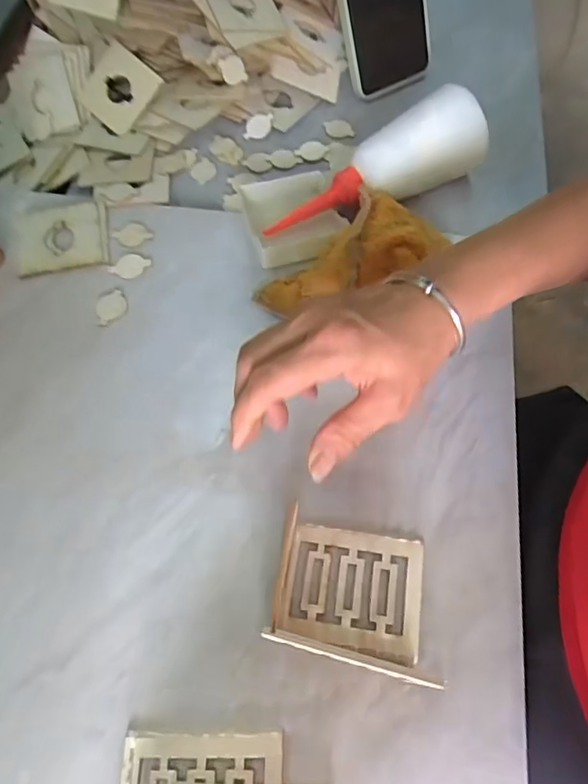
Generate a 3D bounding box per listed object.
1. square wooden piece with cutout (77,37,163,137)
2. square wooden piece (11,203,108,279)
[{"bbox_3d":[-0.161,-0.280,0.499,0.064,0.008,0.063,43,100,3],"label":"square wooden piece with cutout"},{"bbox_3d":[-0.186,-0.125,0.429,0.071,0.005,0.070,-11,64,-5],"label":"square wooden piece"}]

